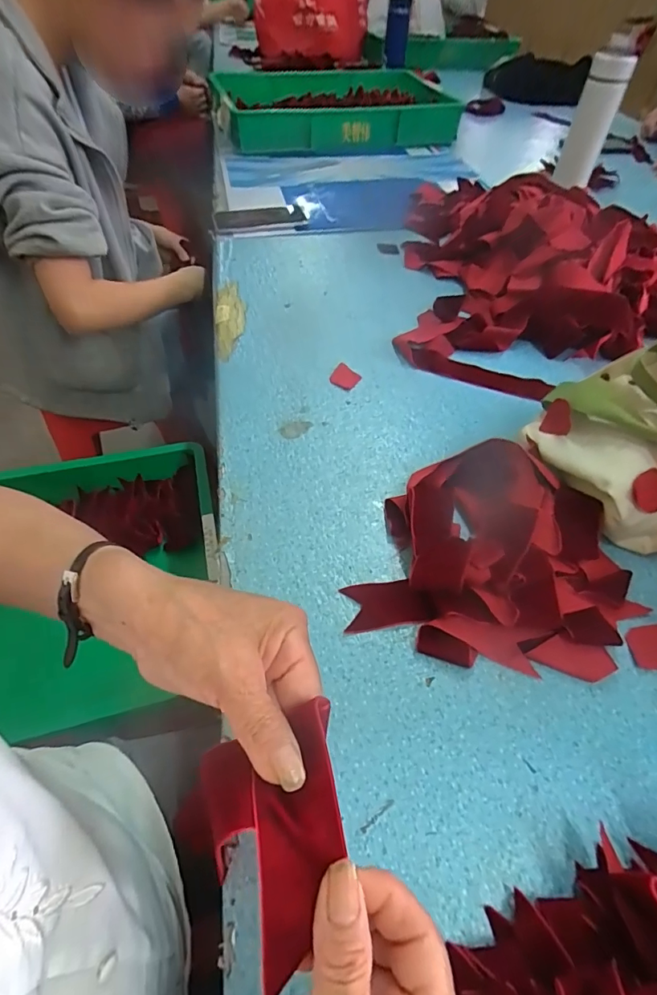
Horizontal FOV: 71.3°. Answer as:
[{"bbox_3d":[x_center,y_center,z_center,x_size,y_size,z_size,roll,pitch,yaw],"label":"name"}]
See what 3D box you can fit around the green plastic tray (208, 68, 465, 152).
[{"bbox_3d":[0.012,-0.929,1.100,0.503,0.091,0.376,-10,53,-10],"label":"green plastic tray"}]

